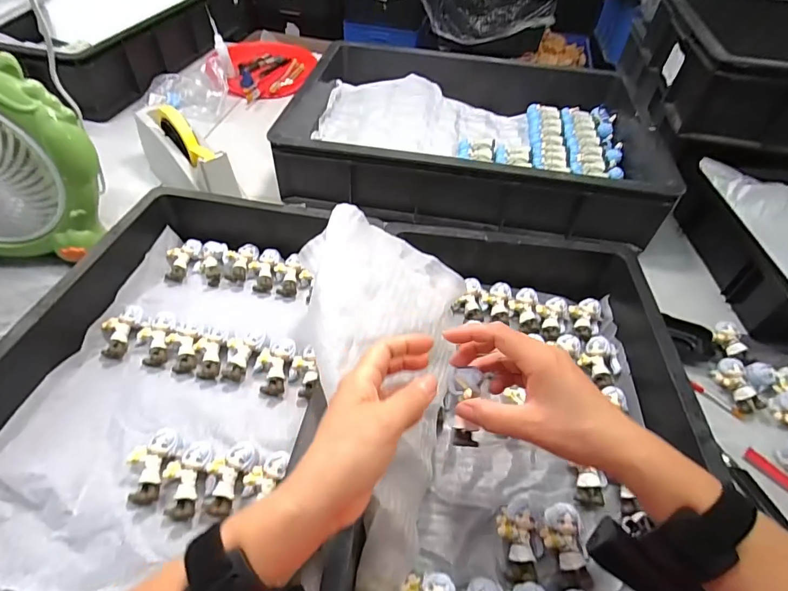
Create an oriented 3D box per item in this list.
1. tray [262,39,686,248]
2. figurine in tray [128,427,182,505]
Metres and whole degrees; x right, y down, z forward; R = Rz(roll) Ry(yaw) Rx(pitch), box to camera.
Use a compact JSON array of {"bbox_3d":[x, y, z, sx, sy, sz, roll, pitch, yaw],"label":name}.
[{"bbox_3d":[0.135,-0.305,0.756,0.593,0.123,0.419,10,49,5],"label":"tray"},{"bbox_3d":[-0.224,0.157,0.394,0.033,0.027,0.064,9,49,4],"label":"figurine in tray"}]

